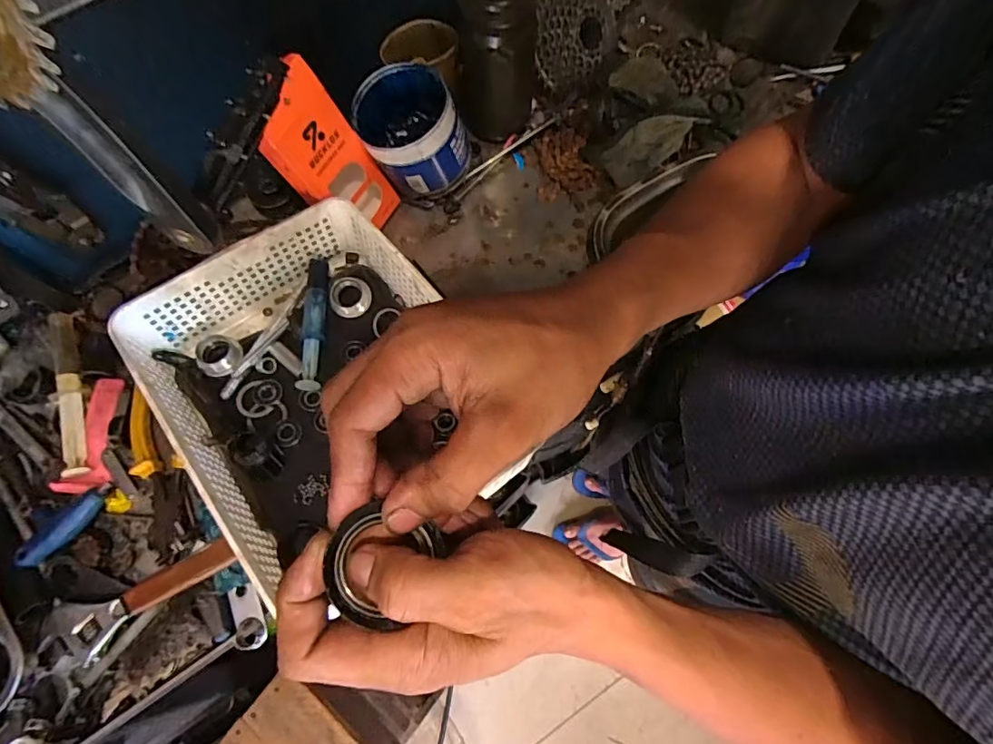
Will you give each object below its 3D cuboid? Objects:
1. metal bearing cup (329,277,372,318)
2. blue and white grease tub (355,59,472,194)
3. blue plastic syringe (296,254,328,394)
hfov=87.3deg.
[{"bbox_3d":[-0.154,-0.080,0.553,0.044,0.012,0.042,-3,94,-40],"label":"metal bearing cup"},{"bbox_3d":[-0.091,-0.252,0.557,0.098,0.089,0.097,-1,73,3],"label":"blue and white grease tub"},{"bbox_3d":[-0.185,-0.053,0.532,0.021,0.018,0.151,-3,68,0],"label":"blue plastic syringe"}]

